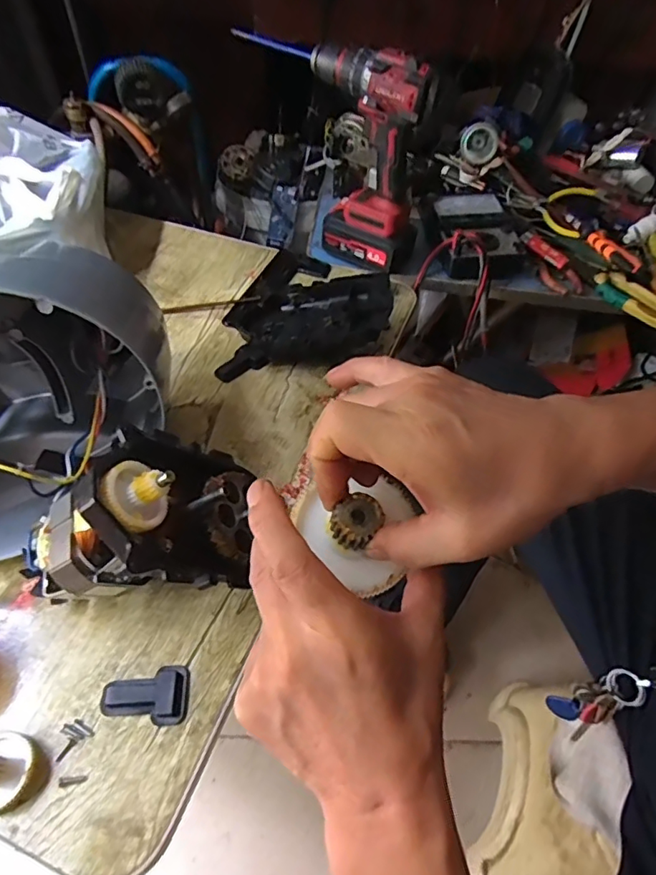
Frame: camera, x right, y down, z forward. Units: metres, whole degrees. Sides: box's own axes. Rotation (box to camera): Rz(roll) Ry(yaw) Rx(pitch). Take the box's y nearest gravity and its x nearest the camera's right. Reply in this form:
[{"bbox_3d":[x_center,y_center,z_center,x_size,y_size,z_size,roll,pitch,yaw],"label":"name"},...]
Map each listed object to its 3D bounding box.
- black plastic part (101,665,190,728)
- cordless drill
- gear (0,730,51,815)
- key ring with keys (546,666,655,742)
[{"bbox_3d":[-0.130,0.184,0.371,0.058,0.011,0.039,2,51,-3],"label":"black plastic part"},{"bbox_3d":[0.020,-0.371,0.678,0.075,0.230,0.233,-35,61,-27],"label":"cordless drill"},{"bbox_3d":[-0.204,0.212,0.328,0.039,0.034,0.044,11,51,4],"label":"gear"},{"bbox_3d":[0.269,0.232,0.467,0.033,0.166,0.037,10,48,-25],"label":"key ring with keys"}]

